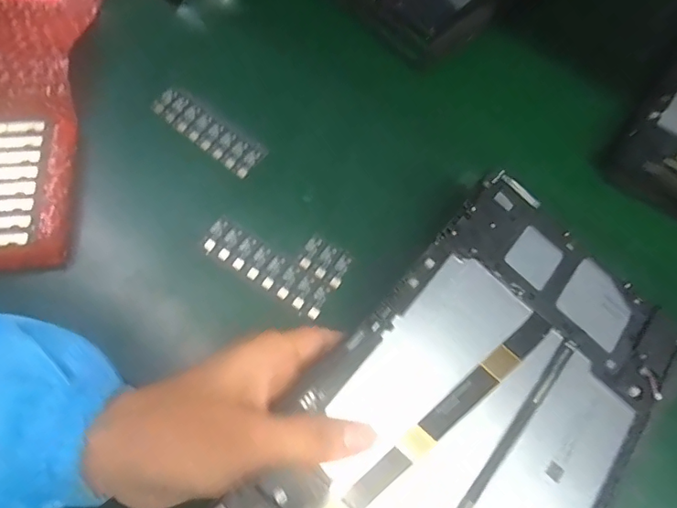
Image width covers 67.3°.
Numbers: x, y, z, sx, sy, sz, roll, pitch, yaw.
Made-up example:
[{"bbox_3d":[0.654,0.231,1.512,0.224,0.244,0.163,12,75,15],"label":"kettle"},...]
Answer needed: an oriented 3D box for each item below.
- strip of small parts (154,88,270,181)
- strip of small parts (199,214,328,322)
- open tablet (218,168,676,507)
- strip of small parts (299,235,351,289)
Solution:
[{"bbox_3d":[-0.096,-0.091,0.371,0.092,0.004,0.027,37,70,11],"label":"strip of small parts"},{"bbox_3d":[-0.048,0.008,0.334,0.091,0.004,0.025,34,70,10],"label":"strip of small parts"},{"bbox_3d":[0.075,0.077,0.254,0.149,0.006,0.236,42,65,3],"label":"open tablet"},{"bbox_3d":[-0.009,0.005,0.337,0.033,0.004,0.023,33,70,10],"label":"strip of small parts"}]

